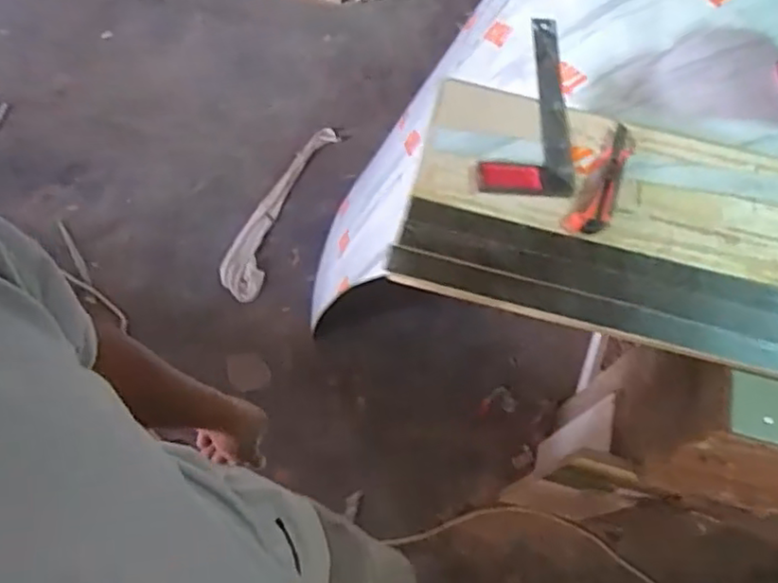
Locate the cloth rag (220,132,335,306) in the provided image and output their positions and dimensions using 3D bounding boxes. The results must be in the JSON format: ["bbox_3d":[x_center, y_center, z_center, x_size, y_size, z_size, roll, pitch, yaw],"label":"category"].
[{"bbox_3d":[-0.304,-0.234,1.786,0.119,0.018,0.567,19,65,7],"label":"cloth rag"}]

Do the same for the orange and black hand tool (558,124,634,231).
[{"bbox_3d":[0.275,-0.141,0.827,0.047,0.017,0.179,29,65,8],"label":"orange and black hand tool"}]

